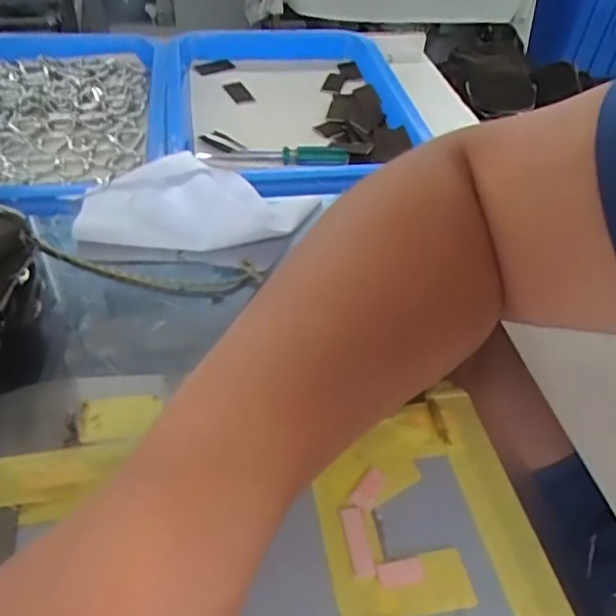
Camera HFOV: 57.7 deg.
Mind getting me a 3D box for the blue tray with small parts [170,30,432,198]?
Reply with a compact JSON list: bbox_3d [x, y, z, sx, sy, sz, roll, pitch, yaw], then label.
[{"bbox_3d":[-0.020,-0.189,0.540,0.230,0.049,0.276,-4,47,-9],"label":"blue tray with small parts"}]

